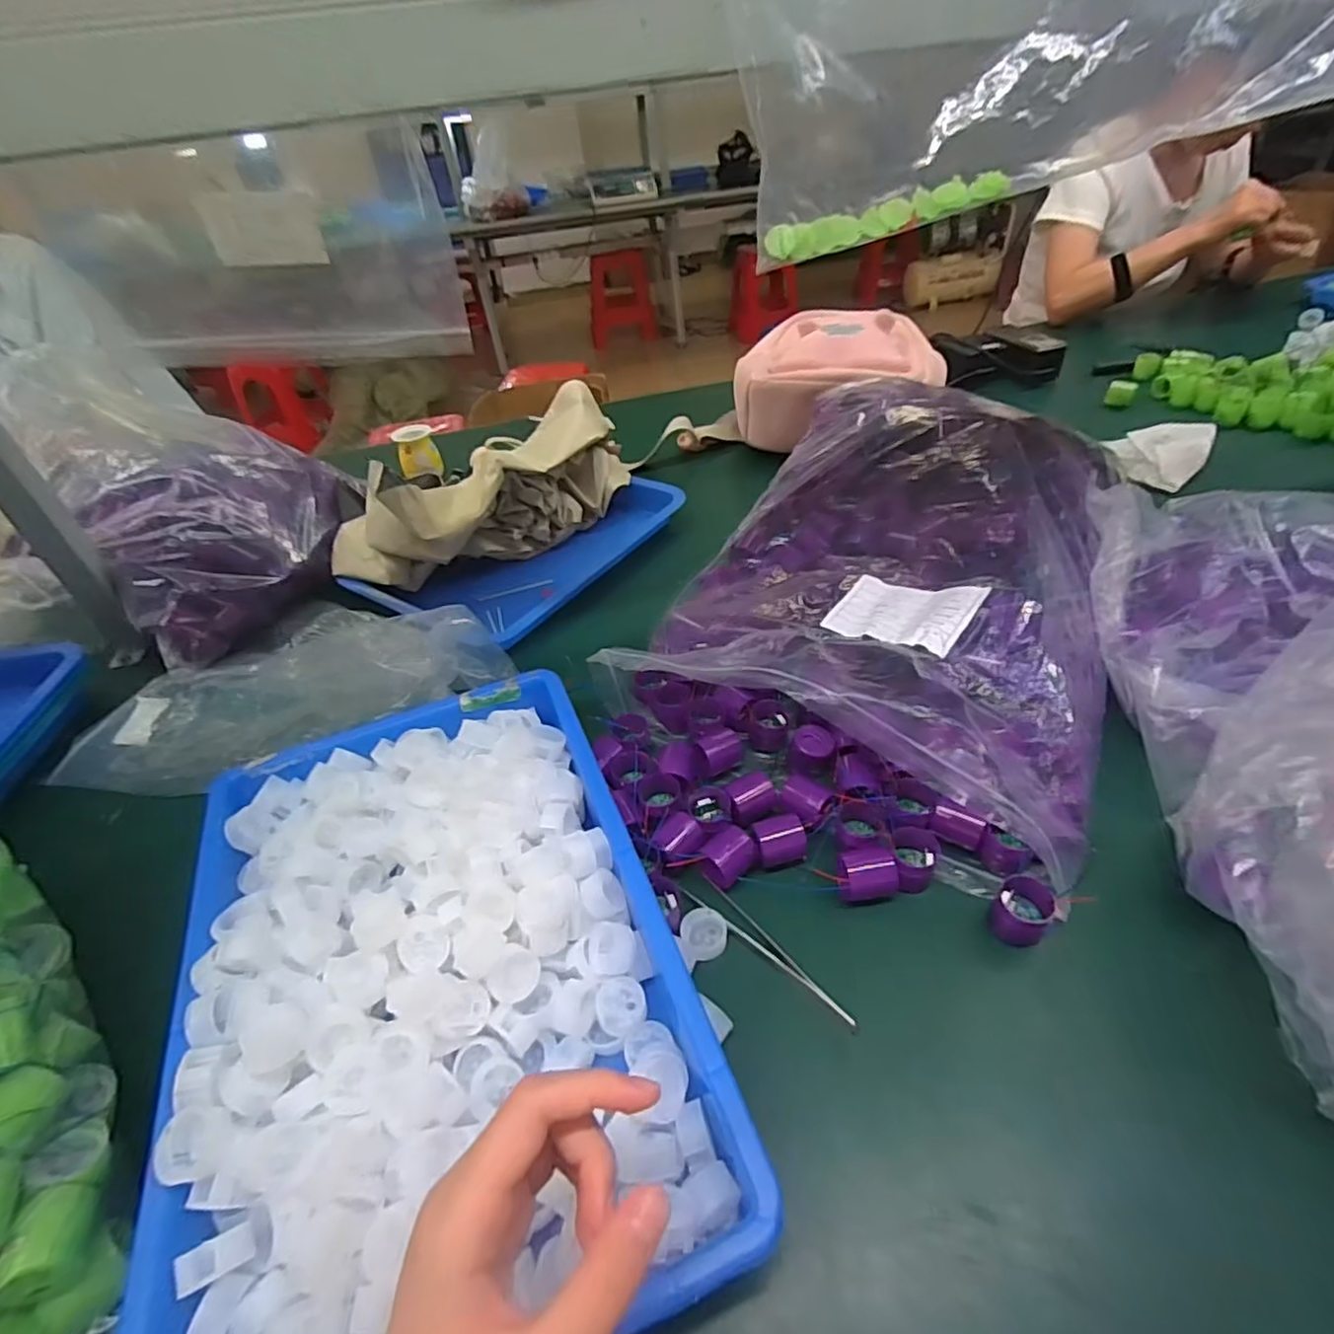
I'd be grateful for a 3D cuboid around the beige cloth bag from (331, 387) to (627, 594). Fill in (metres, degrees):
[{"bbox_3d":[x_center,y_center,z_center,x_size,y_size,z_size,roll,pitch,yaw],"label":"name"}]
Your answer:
[{"bbox_3d":[-0.194,-0.200,0.737,0.170,0.111,0.340,24,50,30],"label":"beige cloth bag"}]

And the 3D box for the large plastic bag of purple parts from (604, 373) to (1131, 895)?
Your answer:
[{"bbox_3d":[0.176,-0.054,0.533,0.328,0.125,0.525,17,46,25],"label":"large plastic bag of purple parts"}]

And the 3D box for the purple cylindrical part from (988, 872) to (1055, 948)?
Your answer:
[{"bbox_3d":[0.206,0.145,0.383,0.028,0.035,0.030,-4,41,3],"label":"purple cylindrical part"}]

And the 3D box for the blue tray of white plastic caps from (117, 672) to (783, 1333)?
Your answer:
[{"bbox_3d":[-0.128,0.163,0.366,0.242,0.070,0.362,-19,43,-13],"label":"blue tray of white plastic caps"}]

